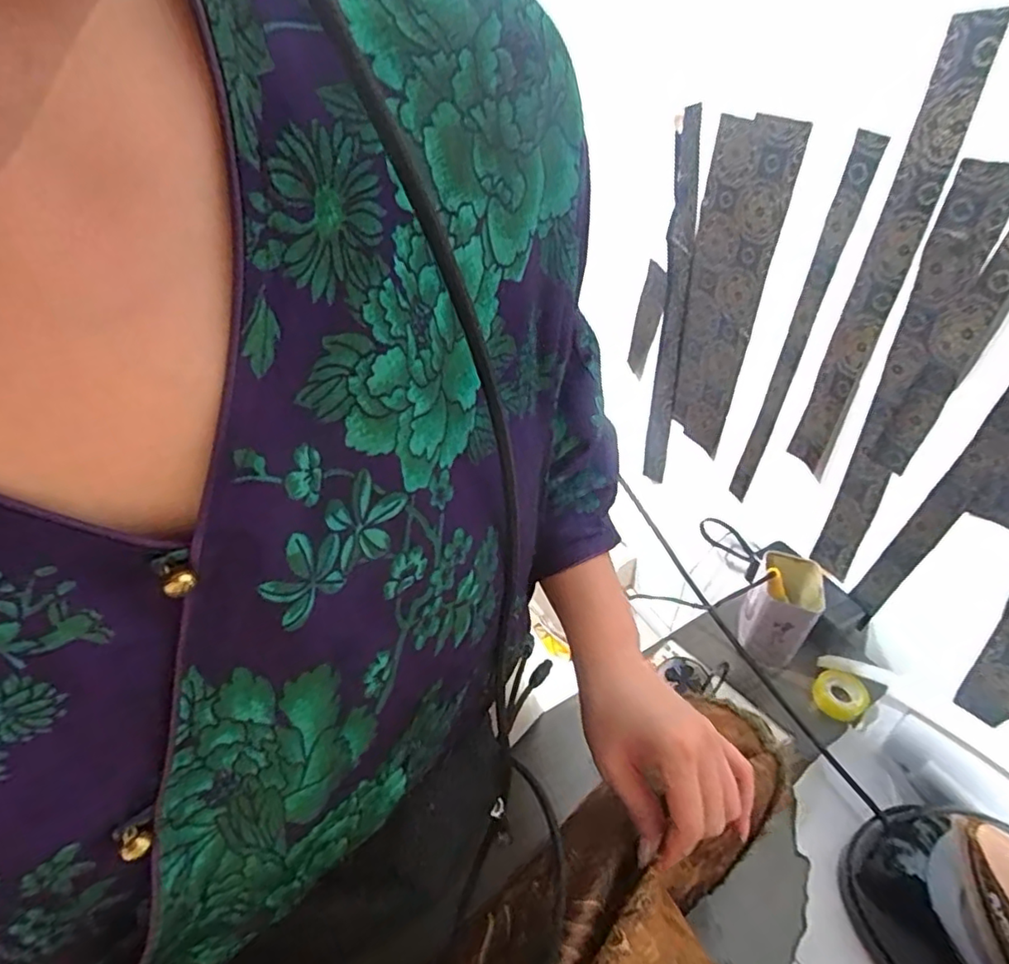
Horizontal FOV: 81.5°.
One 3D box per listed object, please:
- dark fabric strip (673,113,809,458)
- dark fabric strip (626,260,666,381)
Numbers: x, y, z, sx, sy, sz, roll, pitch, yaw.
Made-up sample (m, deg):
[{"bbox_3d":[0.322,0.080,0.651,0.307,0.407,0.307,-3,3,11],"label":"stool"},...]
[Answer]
[{"bbox_3d":[0.268,-0.225,0.736,0.004,0.397,0.109,-23,45,-24],"label":"dark fabric strip"},{"bbox_3d":[0.206,-0.231,0.850,0.008,0.161,0.045,-14,46,-19],"label":"dark fabric strip"}]

